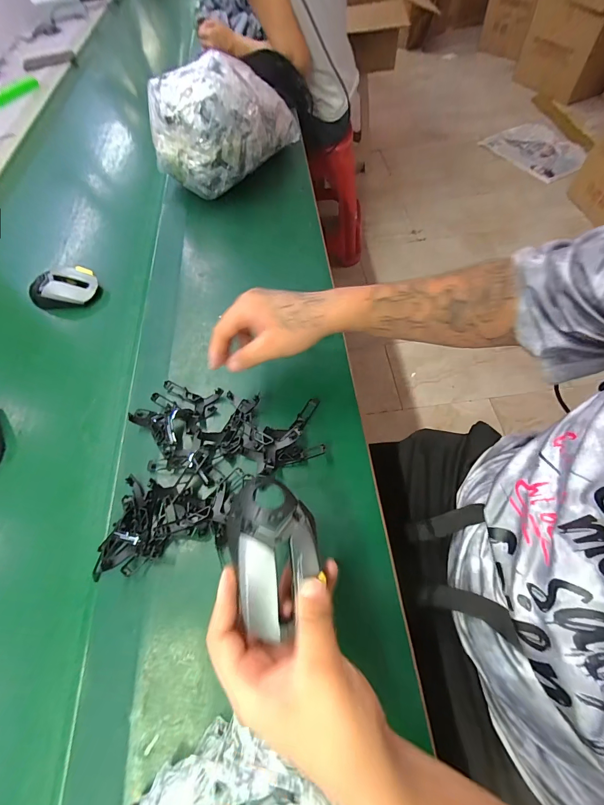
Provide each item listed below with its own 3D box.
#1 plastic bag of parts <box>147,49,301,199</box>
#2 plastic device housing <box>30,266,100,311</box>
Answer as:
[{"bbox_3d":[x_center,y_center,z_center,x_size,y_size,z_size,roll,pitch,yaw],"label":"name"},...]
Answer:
[{"bbox_3d":[-0.133,-0.527,0.654,0.140,0.178,0.286,25,66,18],"label":"plastic bag of parts"},{"bbox_3d":[-0.380,-0.181,0.548,0.100,0.033,0.063,-10,60,0],"label":"plastic device housing"}]

